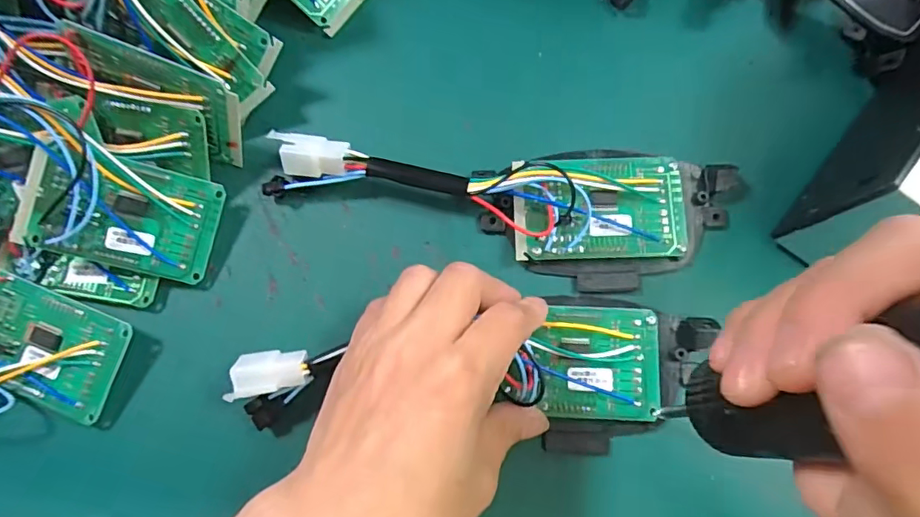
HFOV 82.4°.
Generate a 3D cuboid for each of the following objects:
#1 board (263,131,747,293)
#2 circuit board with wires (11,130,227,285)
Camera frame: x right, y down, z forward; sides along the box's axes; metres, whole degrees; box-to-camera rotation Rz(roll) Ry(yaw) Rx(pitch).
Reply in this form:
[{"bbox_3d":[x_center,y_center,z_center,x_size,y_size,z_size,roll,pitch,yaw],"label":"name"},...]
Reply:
[{"bbox_3d":[0.020,-0.030,0.251,0.216,0.022,0.066,10,77,3],"label":"board"},{"bbox_3d":[-0.154,-0.022,0.241,0.078,0.010,0.052,16,93,-16],"label":"circuit board with wires"}]

